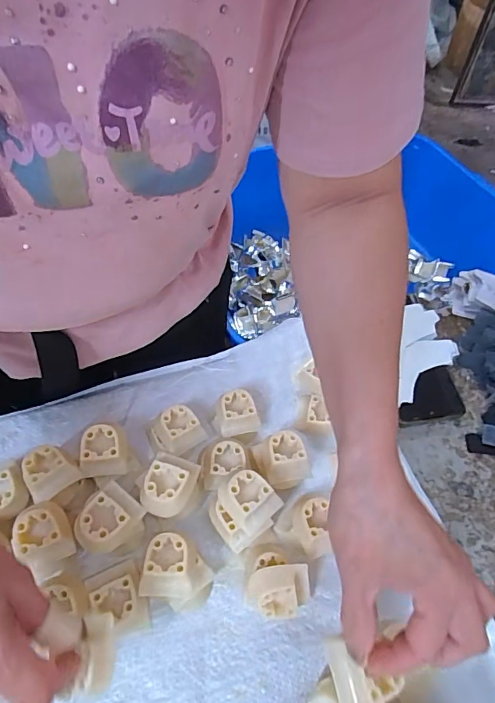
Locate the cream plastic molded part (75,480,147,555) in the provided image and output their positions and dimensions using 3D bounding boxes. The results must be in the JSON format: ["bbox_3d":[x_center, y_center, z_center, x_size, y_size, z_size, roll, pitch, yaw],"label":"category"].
[{"bbox_3d":[-0.106,0.128,0.340,0.039,0.034,0.046,33,59,19],"label":"cream plastic molded part"}]

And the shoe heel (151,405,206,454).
[{"bbox_3d":[-0.063,0.074,0.411,0.039,0.029,0.036,-30,61,-23],"label":"shoe heel"}]

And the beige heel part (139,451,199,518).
[{"bbox_3d":[-0.063,0.109,0.357,0.039,0.034,0.044,15,54,8],"label":"beige heel part"}]

